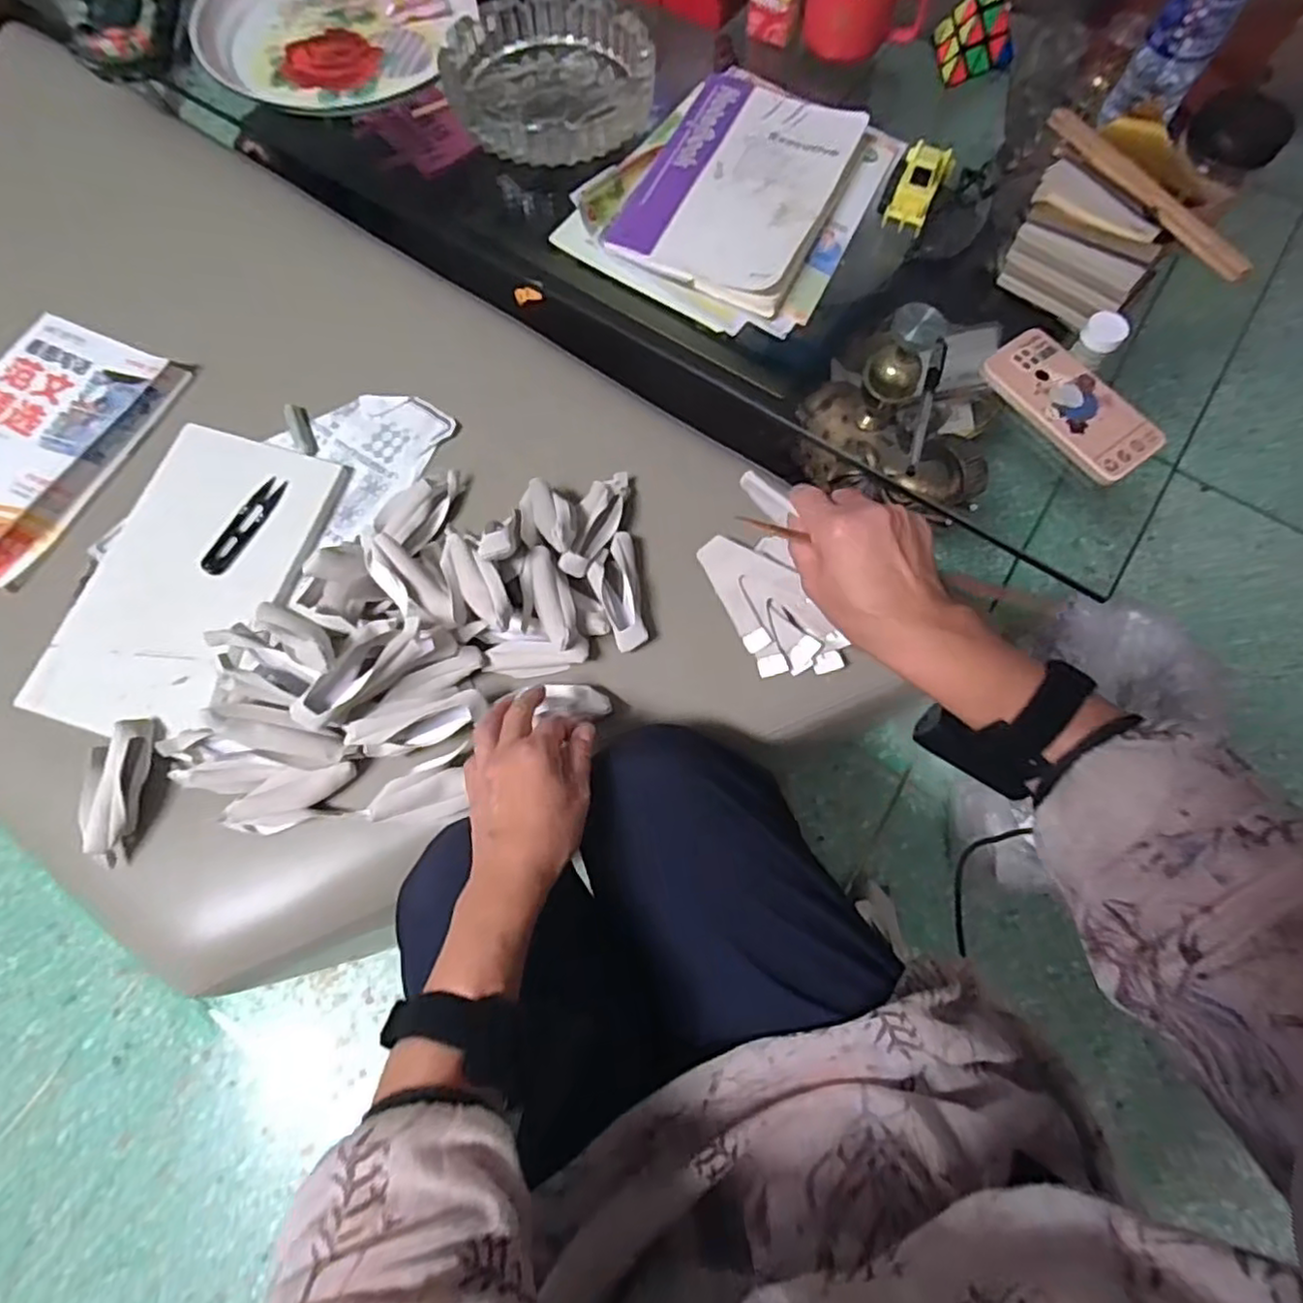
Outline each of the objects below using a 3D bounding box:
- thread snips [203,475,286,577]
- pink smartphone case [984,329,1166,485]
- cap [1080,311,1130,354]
[{"bbox_3d":[-0.363,-0.112,0.600,0.024,0.010,0.102,24,72,8],"label":"thread snips"},{"bbox_3d":[0.374,-0.221,0.603,0.078,0.018,0.156,-34,74,-12],"label":"pink smartphone case"},{"bbox_3d":[0.408,-0.288,0.606,0.035,0.023,0.035,0,70,-1],"label":"cap"}]

